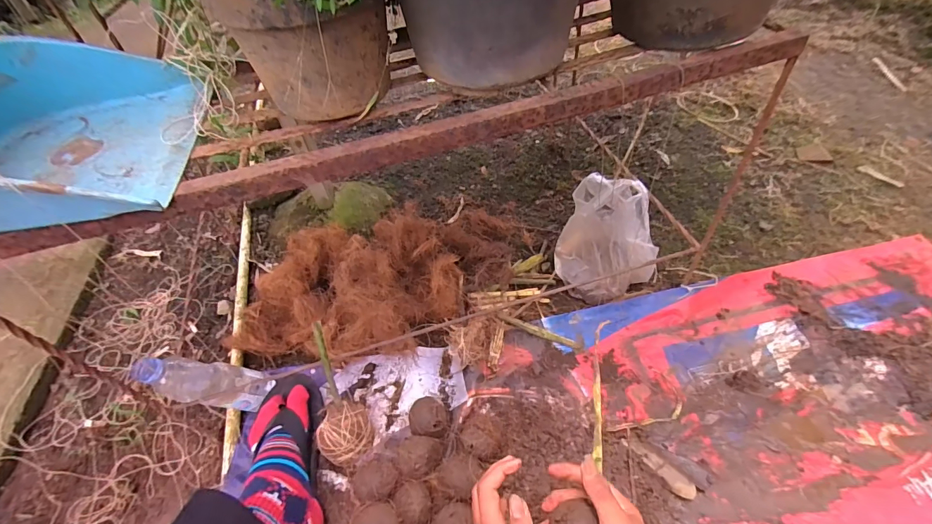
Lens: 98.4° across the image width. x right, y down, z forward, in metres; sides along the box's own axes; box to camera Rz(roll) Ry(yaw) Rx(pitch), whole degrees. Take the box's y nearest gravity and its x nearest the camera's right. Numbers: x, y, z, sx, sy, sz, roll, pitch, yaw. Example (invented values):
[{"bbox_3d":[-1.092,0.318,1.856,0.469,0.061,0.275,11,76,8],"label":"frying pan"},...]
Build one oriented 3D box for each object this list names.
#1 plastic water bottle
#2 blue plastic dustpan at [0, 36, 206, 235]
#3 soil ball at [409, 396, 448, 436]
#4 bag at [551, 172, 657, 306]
[{"bbox_3d":[-0.399,0.193,0.632,0.058,0.230,0.061,-44,56,0],"label":"plastic water bottle"},{"bbox_3d":[-0.383,-0.134,0.375,0.231,0.090,0.247,-14,48,-5],"label":"blue plastic dustpan"},{"bbox_3d":[-0.060,0.257,0.658,0.064,0.060,0.068,-4,48,4],"label":"soil ball"},{"bbox_3d":[0.249,-0.036,0.766,0.098,0.235,0.202,-35,55,-23],"label":"bag"}]

